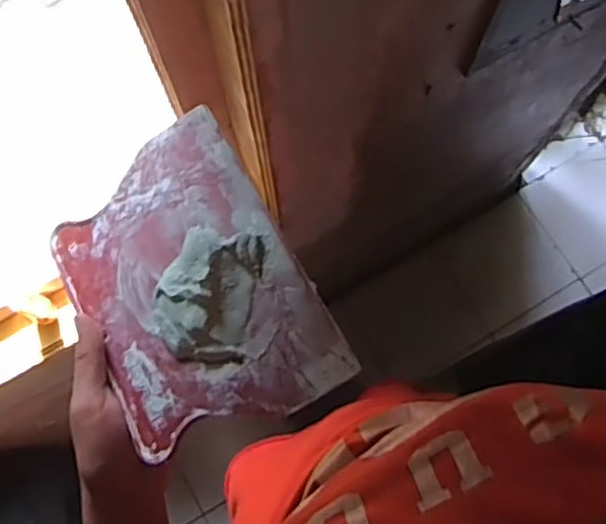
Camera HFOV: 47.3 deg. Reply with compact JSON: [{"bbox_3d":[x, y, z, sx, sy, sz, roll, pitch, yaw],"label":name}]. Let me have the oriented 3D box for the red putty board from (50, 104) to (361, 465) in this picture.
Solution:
[{"bbox_3d":[-0.075,0.014,0.430,0.138,0.022,0.205,-35,67,6],"label":"red putty board"}]

